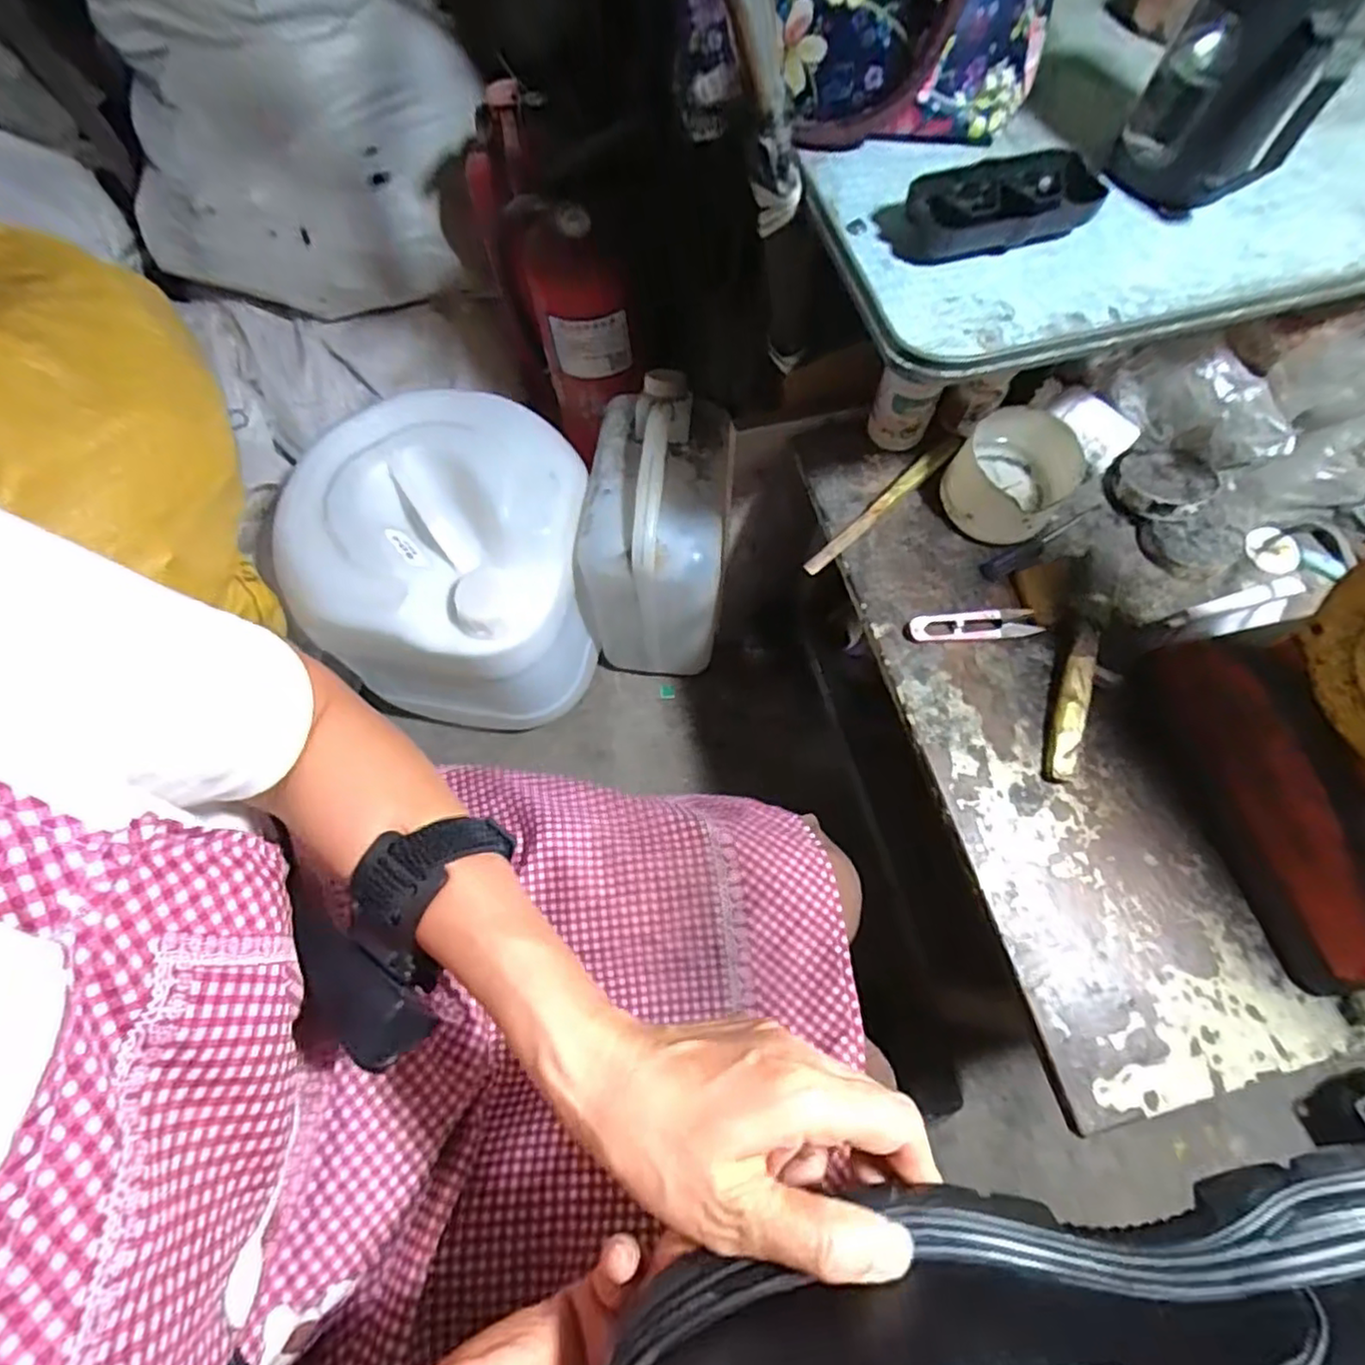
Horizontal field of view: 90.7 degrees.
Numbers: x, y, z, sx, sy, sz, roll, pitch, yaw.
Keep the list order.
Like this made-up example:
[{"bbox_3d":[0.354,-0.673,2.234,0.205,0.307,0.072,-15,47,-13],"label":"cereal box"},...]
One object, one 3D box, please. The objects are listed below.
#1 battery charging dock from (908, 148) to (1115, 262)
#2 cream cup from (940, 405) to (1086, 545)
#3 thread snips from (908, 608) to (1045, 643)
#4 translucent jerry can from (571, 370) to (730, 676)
[{"bbox_3d":[0.196,-0.285,0.406,0.115,0.025,0.054,-12,69,-4],"label":"battery charging dock"},{"bbox_3d":[0.264,-0.163,0.546,0.089,0.060,0.098,34,73,13],"label":"cream cup"},{"bbox_3d":[0.229,-0.045,0.533,0.099,0.011,0.023,-4,69,-1],"label":"thread snips"},{"bbox_3d":[-0.023,-0.166,0.795,0.153,0.288,0.217,8,69,4],"label":"translucent jerry can"}]

